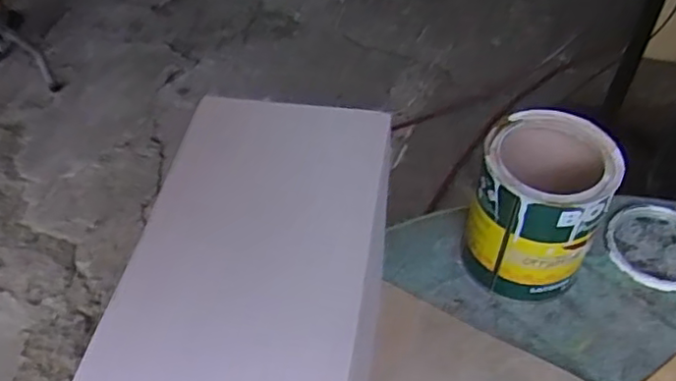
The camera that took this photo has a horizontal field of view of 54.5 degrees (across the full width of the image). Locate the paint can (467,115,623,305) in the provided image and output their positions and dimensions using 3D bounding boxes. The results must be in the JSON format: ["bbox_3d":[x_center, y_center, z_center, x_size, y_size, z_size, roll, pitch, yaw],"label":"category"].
[{"bbox_3d":[0.168,0.018,0.558,0.098,0.132,0.102,0,46,0],"label":"paint can"}]

